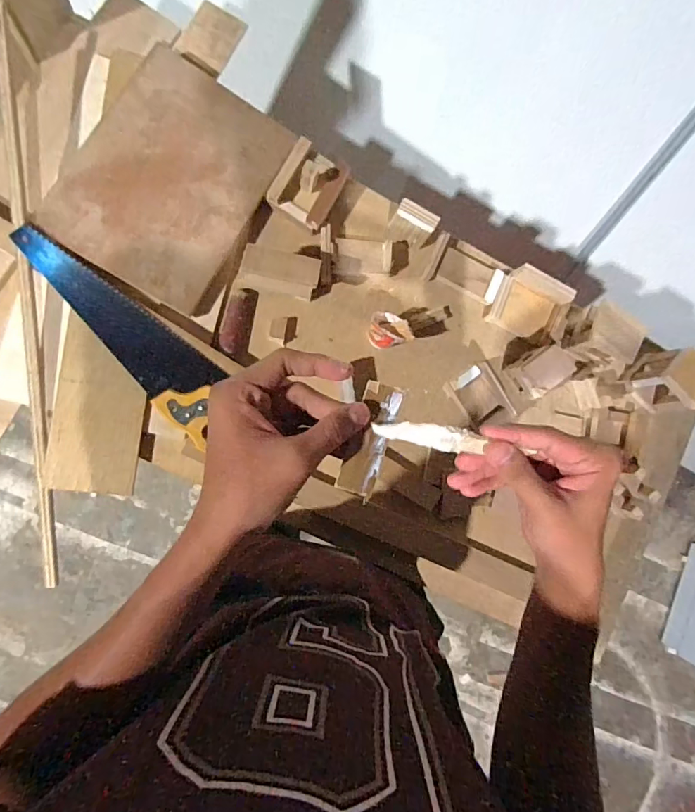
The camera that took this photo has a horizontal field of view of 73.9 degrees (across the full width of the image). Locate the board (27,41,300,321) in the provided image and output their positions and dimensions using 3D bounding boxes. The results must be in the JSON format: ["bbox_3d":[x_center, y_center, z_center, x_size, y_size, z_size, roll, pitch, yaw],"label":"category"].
[{"bbox_3d":[-0.244,-0.322,0.657,0.232,0.015,0.316,31,82,-13],"label":"board"}]

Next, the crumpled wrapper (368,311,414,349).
[{"bbox_3d":[0.060,-0.112,0.692,0.043,0.080,0.062,-41,93,-8],"label":"crumpled wrapper"}]

